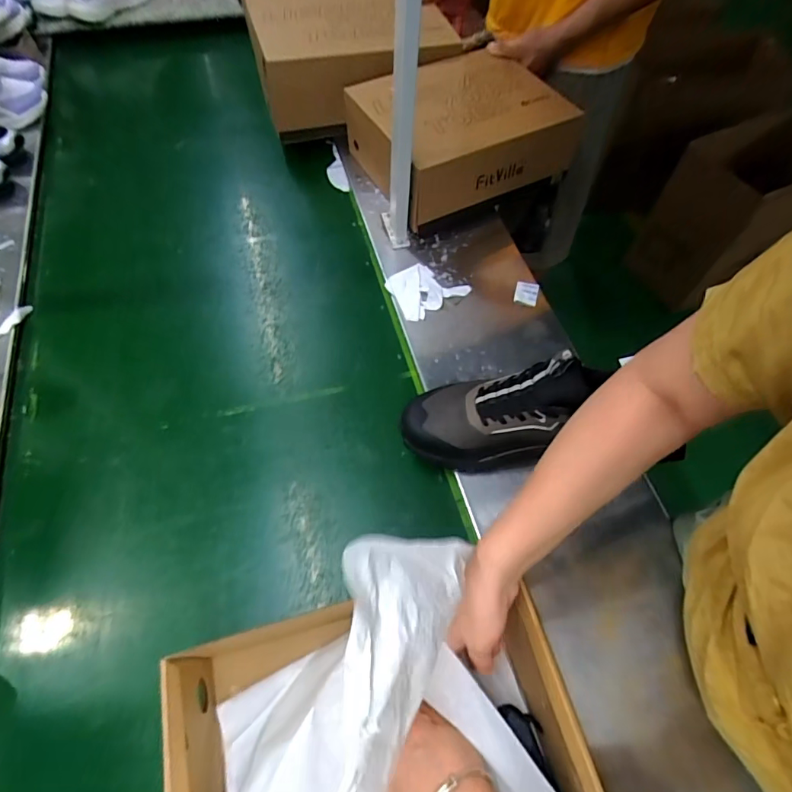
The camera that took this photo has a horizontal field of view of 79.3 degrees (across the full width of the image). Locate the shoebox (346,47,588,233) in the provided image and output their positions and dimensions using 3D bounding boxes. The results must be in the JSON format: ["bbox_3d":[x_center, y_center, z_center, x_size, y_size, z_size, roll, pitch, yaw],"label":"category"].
[{"bbox_3d":[0.121,-0.472,0.850,0.332,0.119,0.264,-23,62,-15],"label":"shoebox"}]

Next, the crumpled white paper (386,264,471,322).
[{"bbox_3d":[0.050,-0.173,0.756,0.111,0.019,0.085,-26,64,-14],"label":"crumpled white paper"}]

